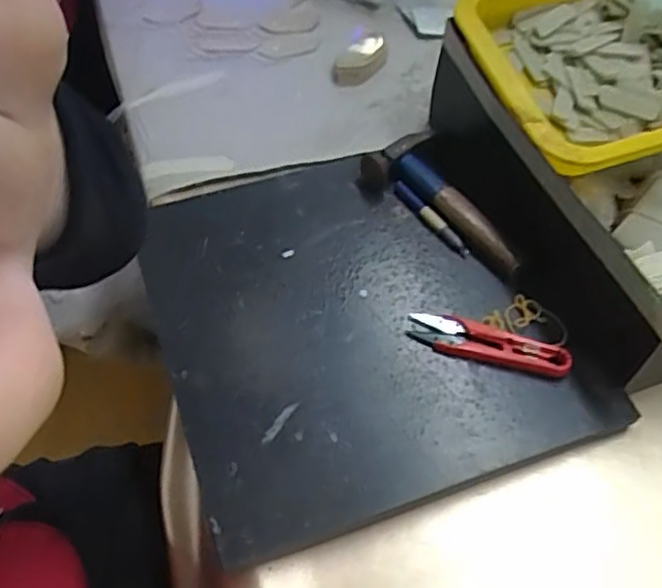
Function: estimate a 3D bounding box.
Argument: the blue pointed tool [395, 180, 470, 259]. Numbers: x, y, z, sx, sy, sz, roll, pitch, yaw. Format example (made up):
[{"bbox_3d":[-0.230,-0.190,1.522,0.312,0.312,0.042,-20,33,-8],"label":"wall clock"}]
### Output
[{"bbox_3d":[0.084,-0.064,0.565,0.010,0.011,0.087,-32,61,-21],"label":"blue pointed tool"}]

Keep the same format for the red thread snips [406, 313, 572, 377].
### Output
[{"bbox_3d":[0.115,0.036,0.497,0.115,0.007,0.027,15,56,9],"label":"red thread snips"}]

